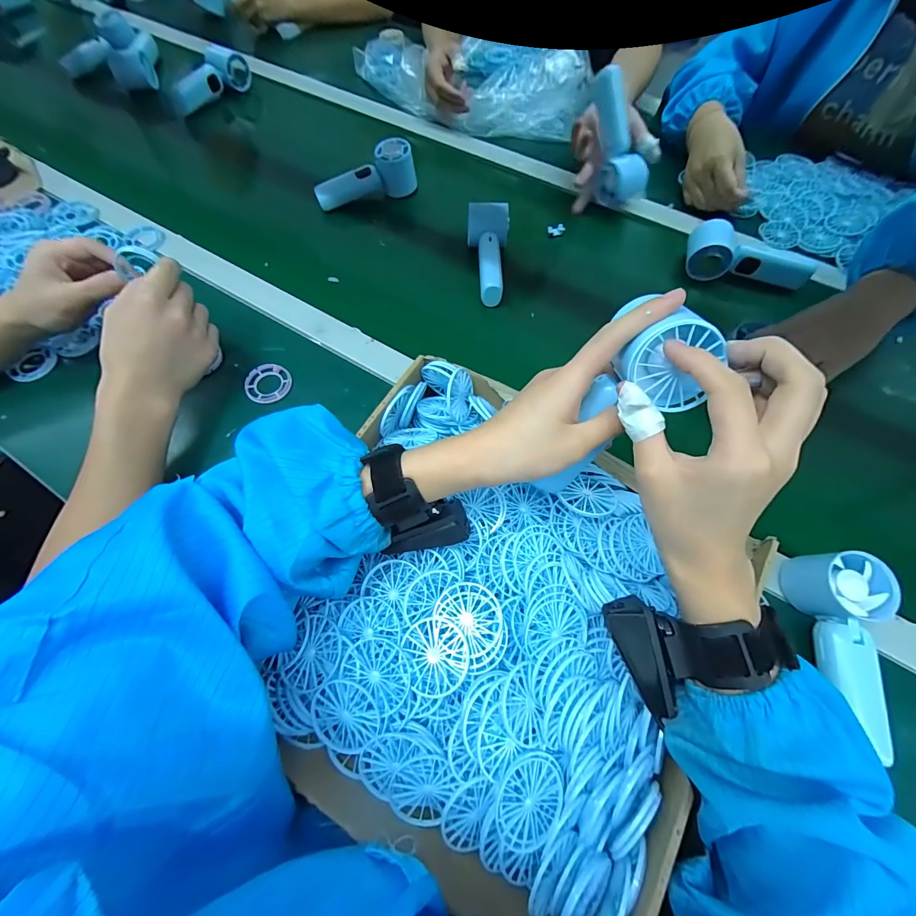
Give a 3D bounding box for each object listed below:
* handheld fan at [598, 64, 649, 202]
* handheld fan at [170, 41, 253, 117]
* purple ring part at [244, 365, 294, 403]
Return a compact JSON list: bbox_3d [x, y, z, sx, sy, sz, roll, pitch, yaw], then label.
[{"bbox_3d":[0.223,-0.449,0.559,0.054,0.041,0.155,-22,110,-8],"label":"handheld fan"},{"bbox_3d":[-0.451,-0.687,0.723,0.073,0.045,0.148,15,65,10],"label":"handheld fan"},{"bbox_3d":[-0.226,-0.089,0.471,0.057,0.007,0.051,39,71,19],"label":"purple ring part"}]

